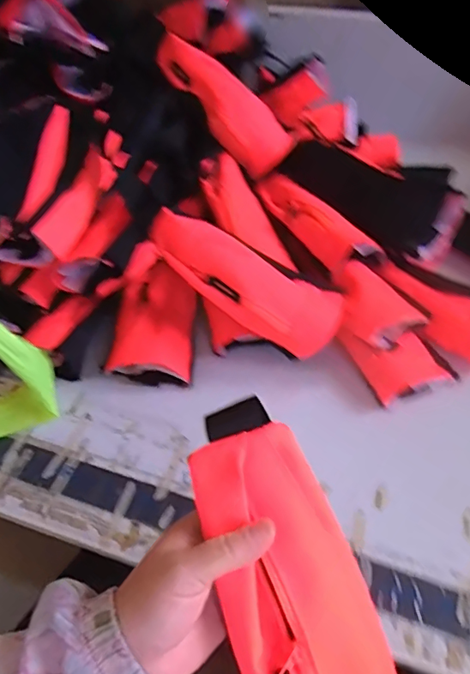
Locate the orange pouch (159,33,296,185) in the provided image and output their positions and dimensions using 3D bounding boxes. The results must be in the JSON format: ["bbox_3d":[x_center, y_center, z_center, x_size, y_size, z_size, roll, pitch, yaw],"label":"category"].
[{"bbox_3d":[-0.021,-0.331,0.706,0.228,0.053,0.082,45,55,-8],"label":"orange pouch"}]

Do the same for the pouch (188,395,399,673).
[{"bbox_3d":[0.039,0.164,0.318,0.094,0.038,0.243,-17,84,-13],"label":"pouch"}]

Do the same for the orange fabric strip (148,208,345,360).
[{"bbox_3d":[0.007,-0.060,0.558,0.228,0.072,0.069,32,50,-10],"label":"orange fabric strip"}]

